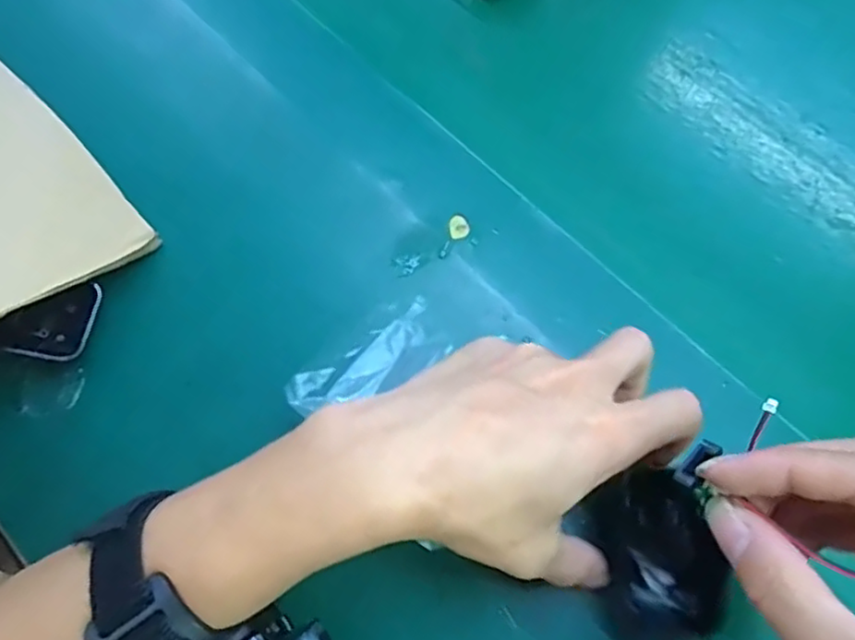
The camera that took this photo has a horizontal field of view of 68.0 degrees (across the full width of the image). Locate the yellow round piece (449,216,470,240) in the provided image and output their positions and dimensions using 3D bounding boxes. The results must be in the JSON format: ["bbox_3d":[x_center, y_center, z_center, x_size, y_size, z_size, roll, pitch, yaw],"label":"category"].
[{"bbox_3d":[0.017,-0.050,0.336,0.011,0.004,0.014,-7,70,-3],"label":"yellow round piece"}]

